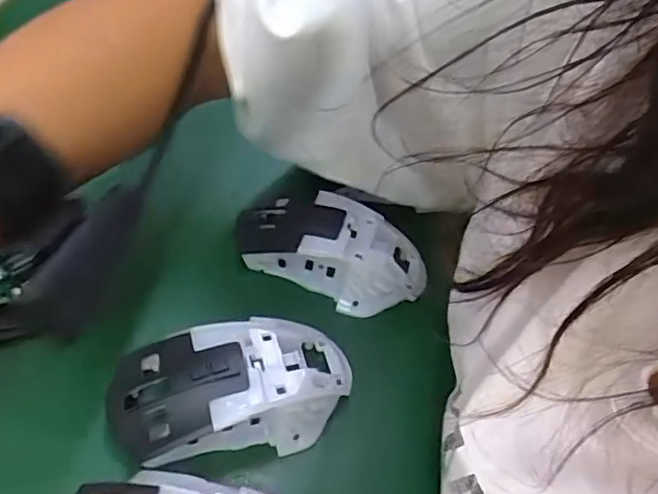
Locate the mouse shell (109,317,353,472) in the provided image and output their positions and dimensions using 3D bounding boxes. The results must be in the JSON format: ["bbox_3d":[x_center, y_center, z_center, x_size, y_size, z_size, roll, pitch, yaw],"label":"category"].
[{"bbox_3d":[-0.043,0.067,0.275,0.111,0.043,0.060,-14,59,-20],"label":"mouse shell"}]

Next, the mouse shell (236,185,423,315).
[{"bbox_3d":[0.003,0.000,0.342,0.112,0.039,0.066,24,53,6],"label":"mouse shell"}]

